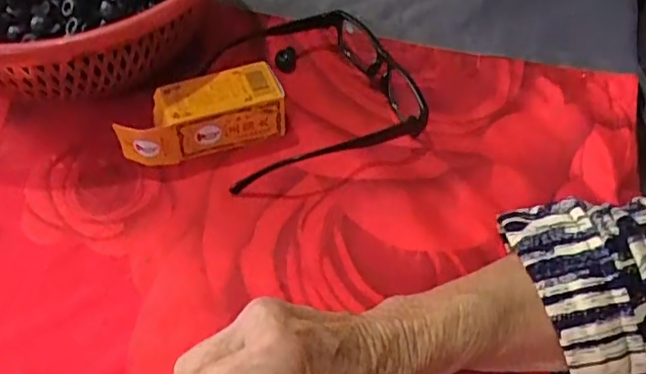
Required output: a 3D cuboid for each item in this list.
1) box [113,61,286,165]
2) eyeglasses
[{"bbox_3d":[-0.085,-0.050,0.422,0.115,0.040,0.040,-16,54,-13],"label":"box"},{"bbox_3d":[-0.012,-0.075,0.450,0.143,0.039,0.160,-14,50,-12],"label":"eyeglasses"}]

